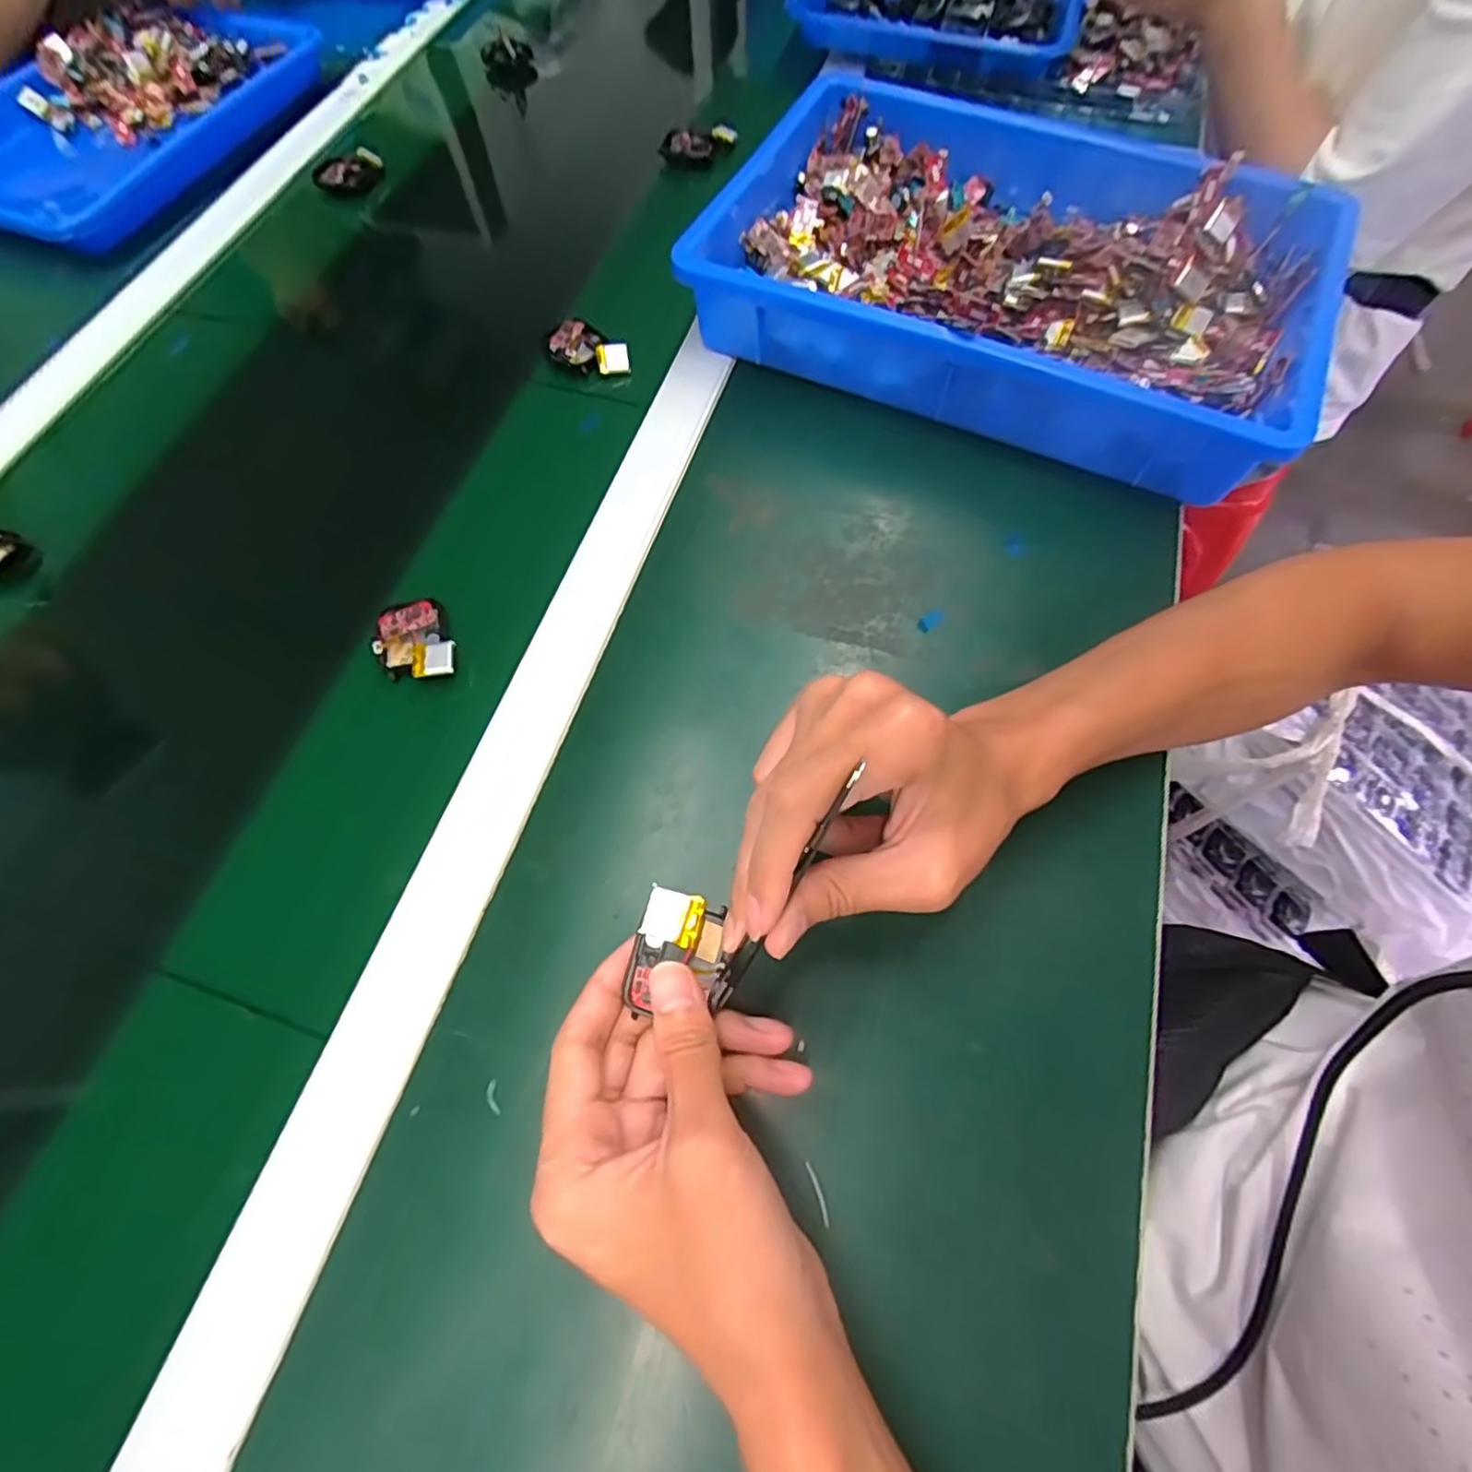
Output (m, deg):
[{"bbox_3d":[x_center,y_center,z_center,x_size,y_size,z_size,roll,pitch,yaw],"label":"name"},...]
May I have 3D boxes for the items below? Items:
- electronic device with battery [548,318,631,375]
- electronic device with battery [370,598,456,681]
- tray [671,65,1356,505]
[{"bbox_3d":[-0.099,-0.271,0.465,0.058,0.018,0.036,15,68,9],"label":"electronic device with battery"},{"bbox_3d":[-0.178,-0.051,0.366,0.040,0.011,0.054,-27,68,-9],"label":"electronic device with battery"},{"bbox_3d":[0.173,-0.314,0.442,0.380,0.068,0.257,23,69,12],"label":"tray"}]

